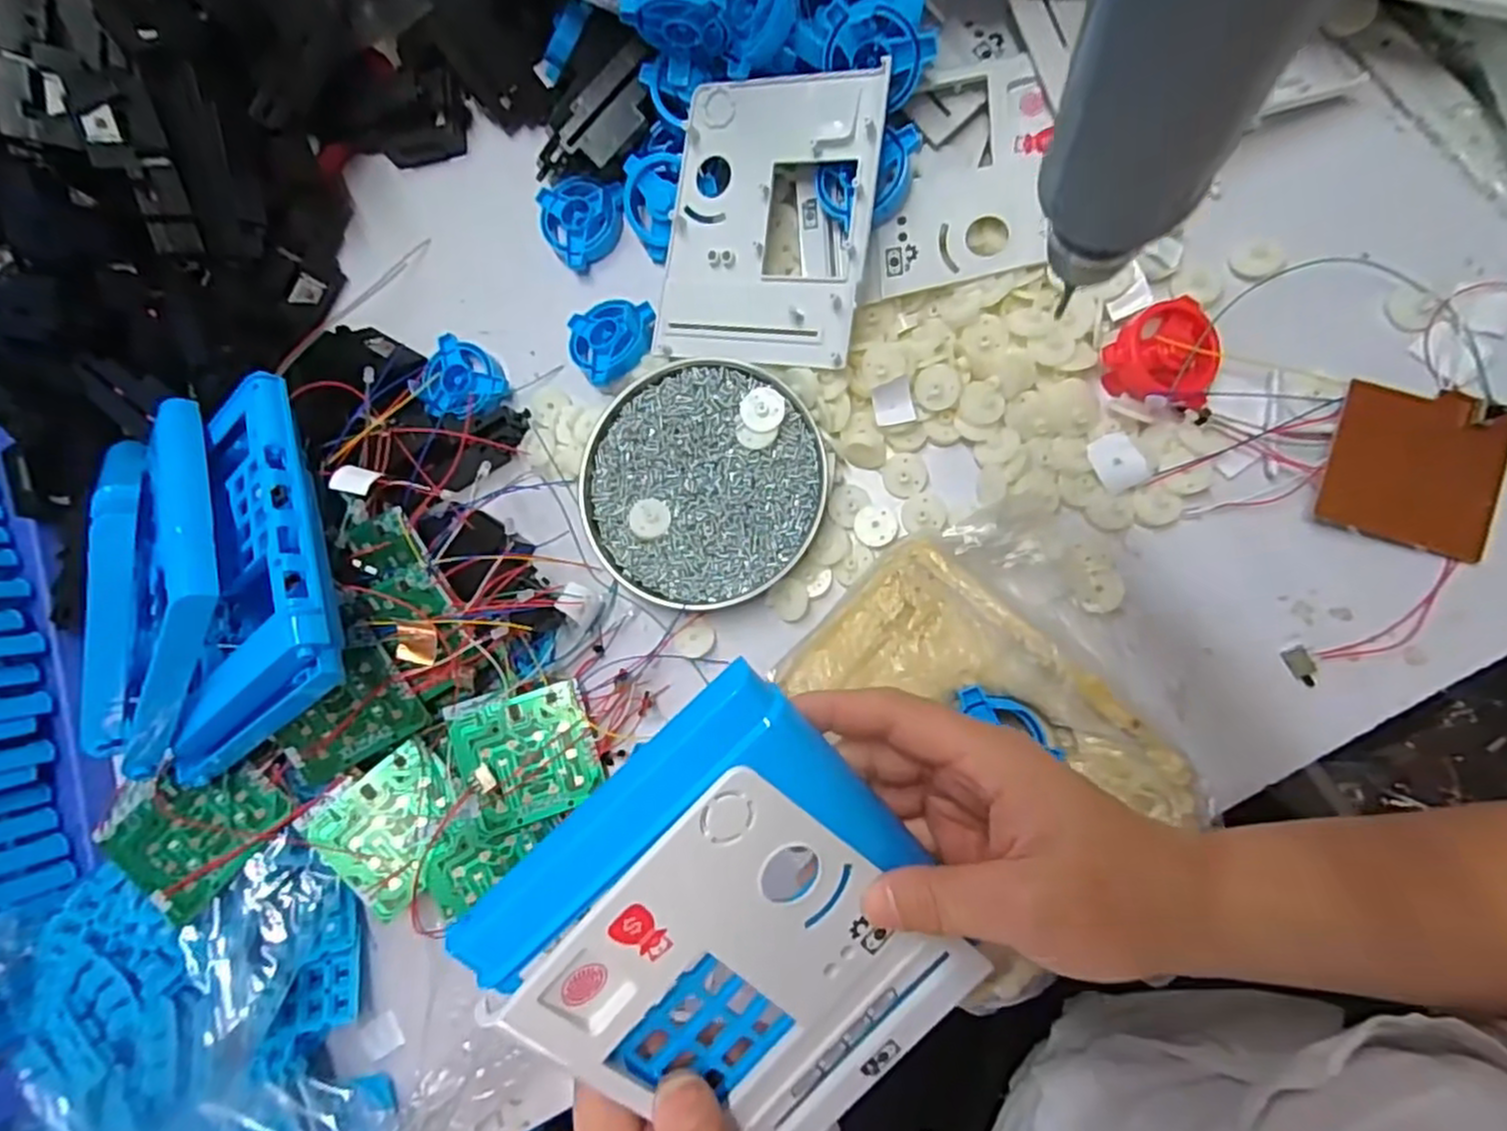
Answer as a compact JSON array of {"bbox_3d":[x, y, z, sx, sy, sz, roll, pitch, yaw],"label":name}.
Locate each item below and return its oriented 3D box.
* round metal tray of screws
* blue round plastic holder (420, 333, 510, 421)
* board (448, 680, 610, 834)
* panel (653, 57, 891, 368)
[{"bbox_3d":[-0.030,-0.047,0.384,0.131,0.020,0.134,-1,85,12],"label":"round metal tray of screws"},{"bbox_3d":[-0.177,-0.111,0.433,0.051,0.015,0.051,22,74,1],"label":"blue round plastic holder"},{"bbox_3d":[-0.124,0.104,0.389,0.069,0.004,0.070,-17,83,-12],"label":"board"},{"bbox_3d":[0.007,-0.180,0.373,0.114,0.007,0.139,14,103,25],"label":"panel"}]

